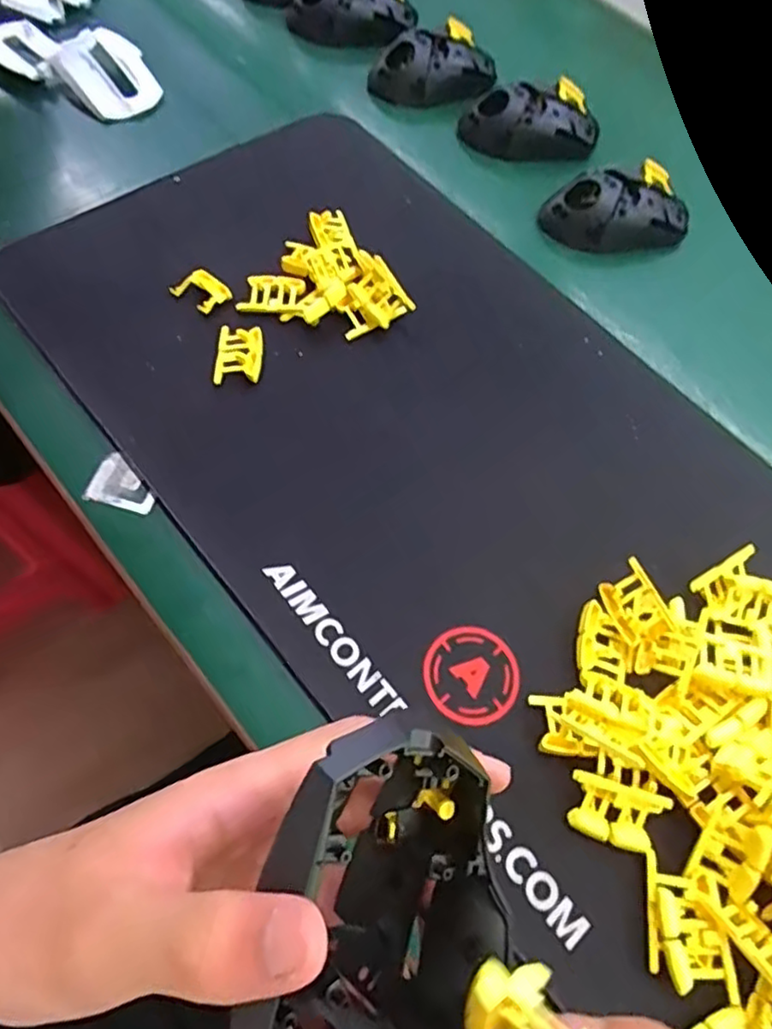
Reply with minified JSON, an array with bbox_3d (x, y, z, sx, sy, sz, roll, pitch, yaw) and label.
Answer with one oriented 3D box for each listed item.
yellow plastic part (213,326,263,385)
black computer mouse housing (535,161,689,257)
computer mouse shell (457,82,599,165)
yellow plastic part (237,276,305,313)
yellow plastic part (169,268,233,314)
[{"bbox_3d":[-0.089,-0.099,0.387,0.027,0.013,0.041,3,63,-8],"label":"yellow plastic part"},{"bbox_3d":[0.180,-0.232,0.485,0.112,0.037,0.070,-15,67,-16],"label":"black computer mouse housing"},{"bbox_3d":[0.120,-0.319,0.525,0.116,0.042,0.049,4,63,-7],"label":"computer mouse shell"},{"bbox_3d":[-0.073,-0.142,0.409,0.041,0.008,0.025,8,62,-5],"label":"yellow plastic part"},{"bbox_3d":[-0.118,-0.144,0.406,0.031,0.009,0.025,36,63,10],"label":"yellow plastic part"}]

